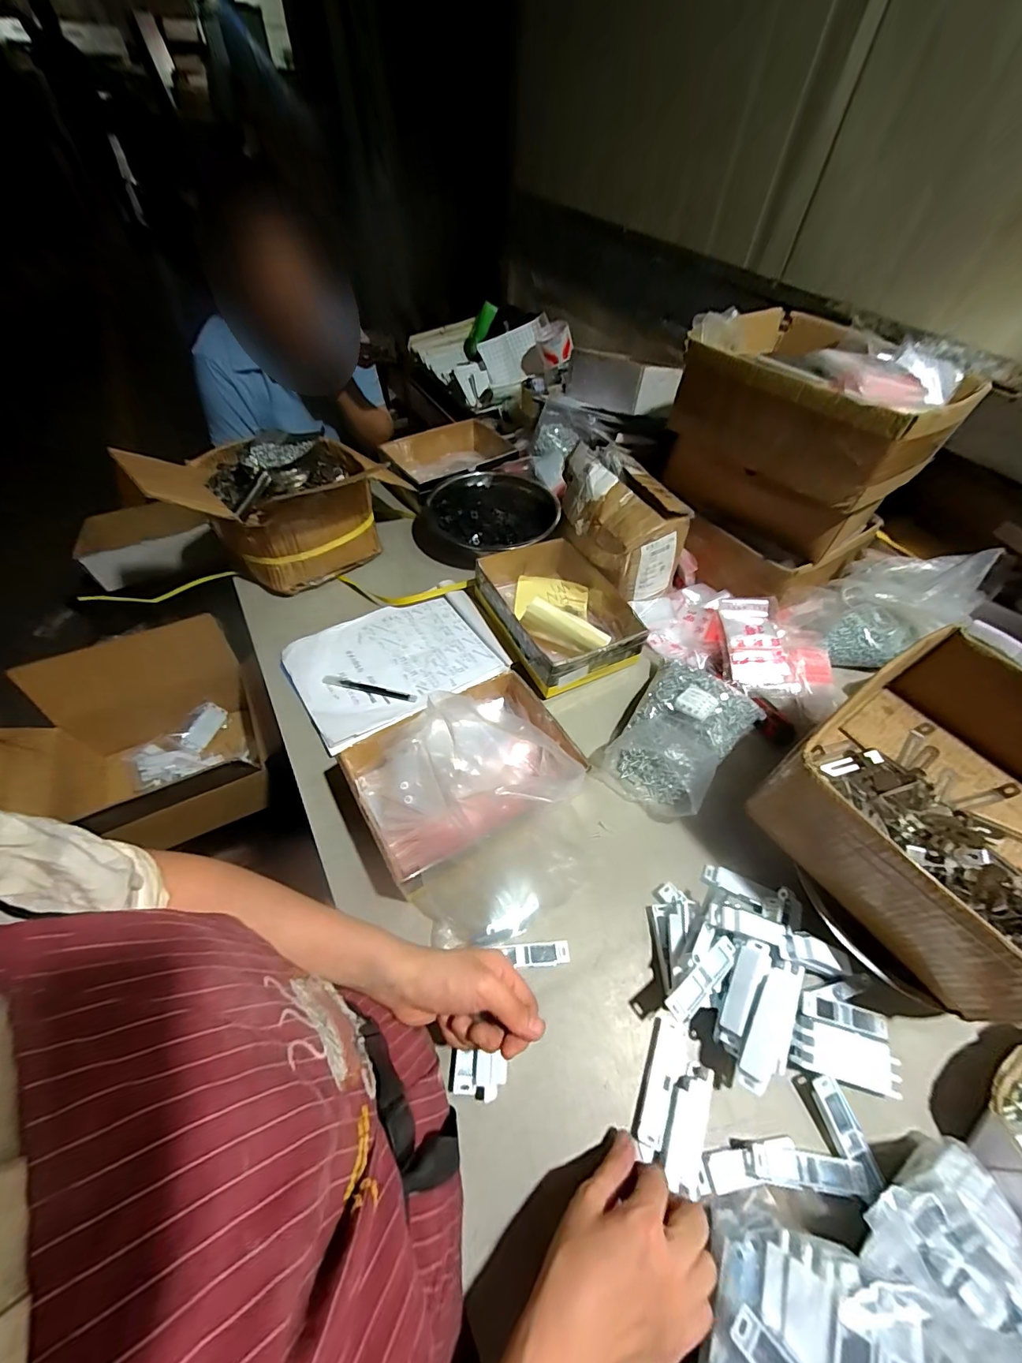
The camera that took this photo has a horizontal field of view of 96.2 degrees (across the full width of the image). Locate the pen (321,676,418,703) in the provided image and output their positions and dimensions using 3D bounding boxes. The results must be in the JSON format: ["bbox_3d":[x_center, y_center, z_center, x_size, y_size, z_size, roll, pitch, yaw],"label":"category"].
[{"bbox_3d":[-0.205,0.010,0.664,0.141,0.007,0.015,11,53,6],"label":"pen"}]

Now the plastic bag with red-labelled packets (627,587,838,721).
[{"bbox_3d":[0.350,-0.078,0.740,0.293,0.066,0.227,11,53,6],"label":"plastic bag with red-labelled packets"}]

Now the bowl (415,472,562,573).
[{"bbox_3d":[-0.043,-0.307,0.854,0.264,0.047,0.237,-23,57,-18],"label":"bowl"}]

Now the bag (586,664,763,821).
[{"bbox_3d":[0.227,0.066,0.613,0.137,0.085,0.211,35,59,21],"label":"bag"}]

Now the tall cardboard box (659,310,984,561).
[{"bbox_3d":[0.440,-0.379,0.704,0.263,0.233,0.324,-32,61,-24],"label":"tall cardboard box"}]

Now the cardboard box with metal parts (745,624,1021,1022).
[{"bbox_3d":[0.449,0.120,0.461,0.302,0.118,0.249,-29,59,-22],"label":"cardboard box with metal parts"}]

